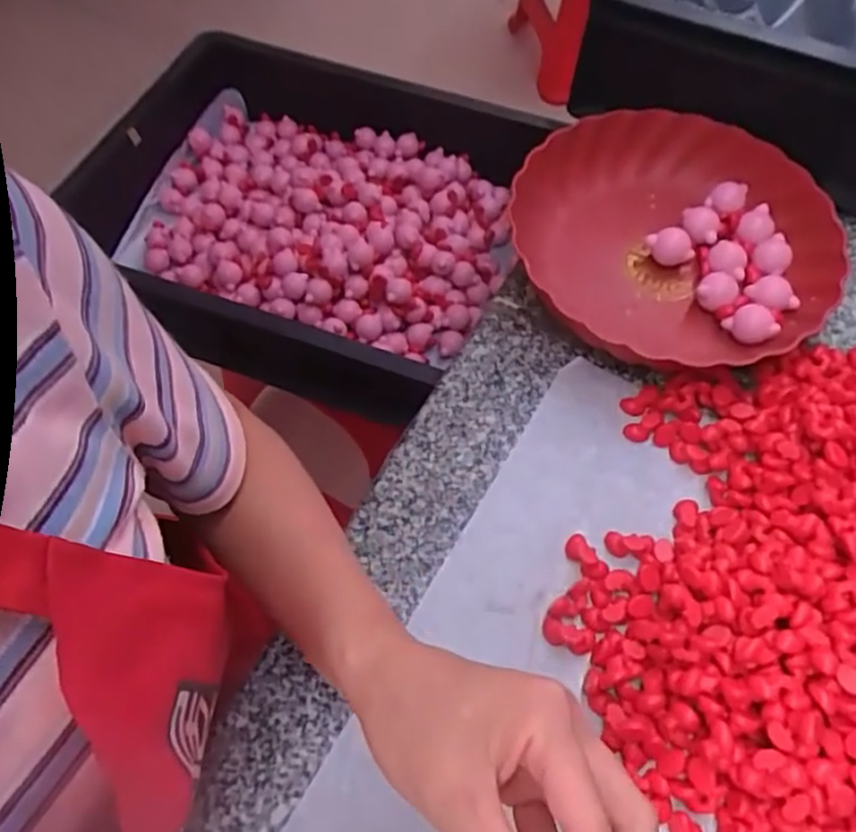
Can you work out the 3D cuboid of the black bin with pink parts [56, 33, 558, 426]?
[{"bbox_3d":[-0.167,-0.249,0.837,0.497,0.105,0.421,19,62,9],"label":"black bin with pink parts"}]

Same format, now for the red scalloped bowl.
[{"bbox_3d":[0.186,-0.134,0.551,0.233,0.056,0.249,1,59,-2],"label":"red scalloped bowl"}]

